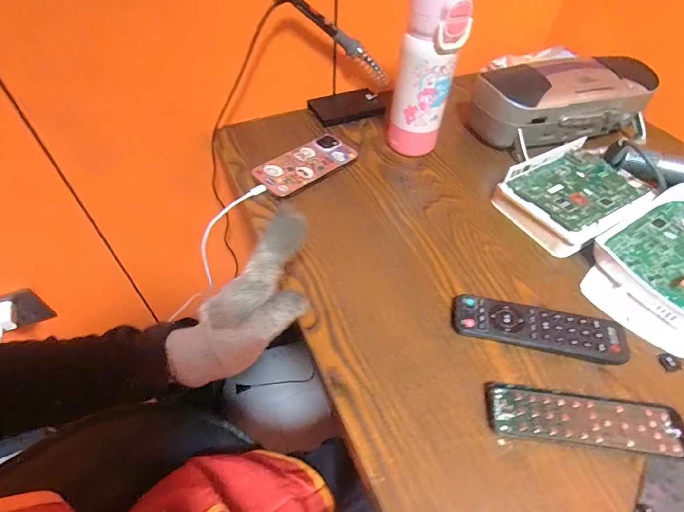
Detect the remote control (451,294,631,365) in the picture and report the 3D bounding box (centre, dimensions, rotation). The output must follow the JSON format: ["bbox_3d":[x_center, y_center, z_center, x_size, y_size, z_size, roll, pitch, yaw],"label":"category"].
[{"bbox_3d":[0.191,0.072,0.376,0.157,0.019,0.044,11,51,6],"label":"remote control"}]

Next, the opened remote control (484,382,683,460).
[{"bbox_3d":[0.207,0.141,0.325,0.160,0.014,0.043,7,50,3],"label":"opened remote control"}]

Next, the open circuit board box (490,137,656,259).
[{"bbox_3d":[0.296,-0.080,0.484,0.171,0.043,0.120,-25,56,-20],"label":"open circuit board box"}]

